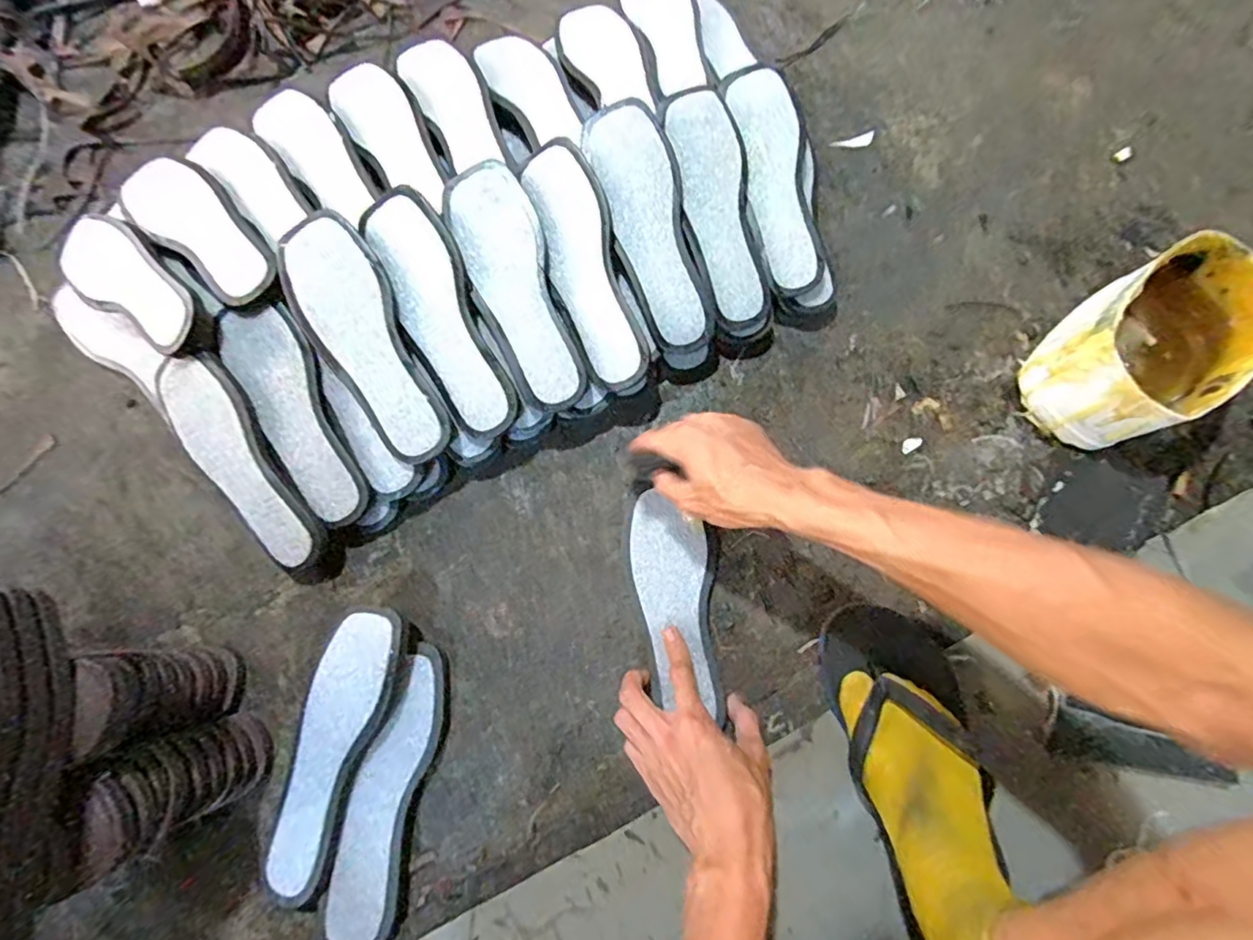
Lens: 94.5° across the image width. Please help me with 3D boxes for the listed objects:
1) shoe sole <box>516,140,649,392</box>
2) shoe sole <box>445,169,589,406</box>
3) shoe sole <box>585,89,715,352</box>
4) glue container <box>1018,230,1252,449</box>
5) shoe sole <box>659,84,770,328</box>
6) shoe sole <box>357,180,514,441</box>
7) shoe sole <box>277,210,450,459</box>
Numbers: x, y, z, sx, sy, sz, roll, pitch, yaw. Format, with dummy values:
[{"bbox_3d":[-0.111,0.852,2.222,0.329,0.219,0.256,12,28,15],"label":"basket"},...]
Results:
[{"bbox_3d":[-0.039,-0.193,0.552,0.064,0.021,0.234,-18,91,-5],"label":"shoe sole"},{"bbox_3d":[-0.101,-0.173,0.549,0.078,0.008,0.236,-23,88,-4],"label":"shoe sole"},{"bbox_3d":[0.025,-0.235,0.562,0.075,0.012,0.238,-19,95,-5],"label":"shoe sole"},{"bbox_3d":[0.500,-0.116,0.562,0.194,0.128,0.123,-38,80,-9],"label":"glue container"},{"bbox_3d":[0.092,-0.263,0.577,0.077,0.028,0.236,-14,91,-4],"label":"shoe sole"},{"bbox_3d":[-0.174,-0.144,0.544,0.073,0.018,0.233,-24,93,-7],"label":"shoe sole"},{"bbox_3d":[-0.241,-0.119,0.534,0.084,0.020,0.238,-29,93,-7],"label":"shoe sole"}]

